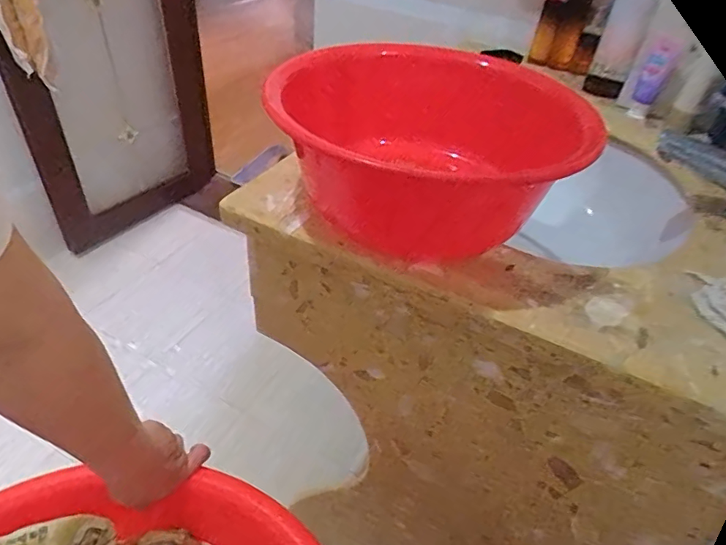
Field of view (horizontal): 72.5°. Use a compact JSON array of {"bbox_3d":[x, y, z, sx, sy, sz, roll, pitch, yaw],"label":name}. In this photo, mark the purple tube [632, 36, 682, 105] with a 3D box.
[{"bbox_3d":[0.498,-0.337,0.852,0.043,0.143,0.034,25,73,20],"label":"purple tube"}]

